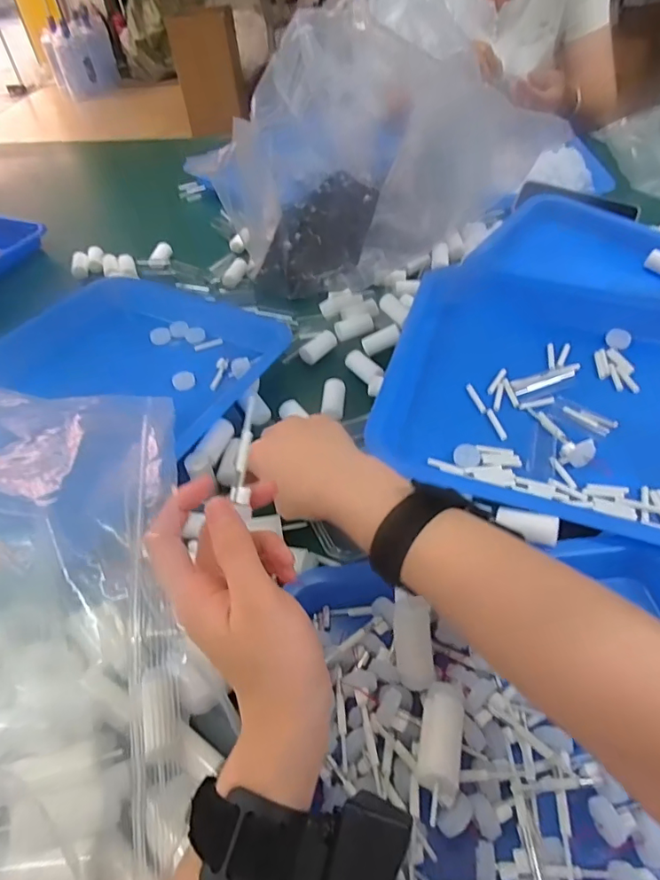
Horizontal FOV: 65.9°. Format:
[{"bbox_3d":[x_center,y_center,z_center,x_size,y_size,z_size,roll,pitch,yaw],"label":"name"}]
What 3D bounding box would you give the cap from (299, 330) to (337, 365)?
[{"bbox_3d":[-0.012,-0.102,0.553,0.043,0.015,0.020,-40,56,-10],"label":"cap"}]

